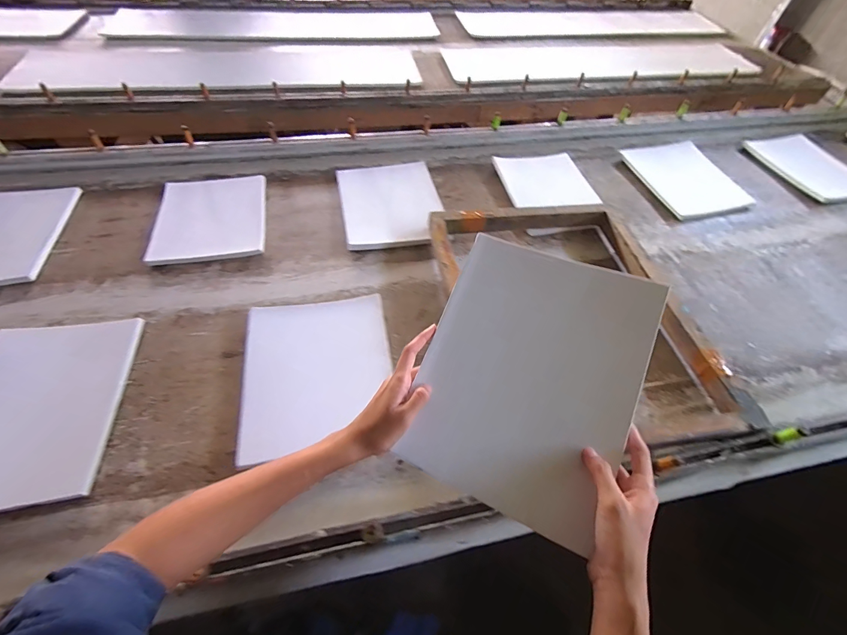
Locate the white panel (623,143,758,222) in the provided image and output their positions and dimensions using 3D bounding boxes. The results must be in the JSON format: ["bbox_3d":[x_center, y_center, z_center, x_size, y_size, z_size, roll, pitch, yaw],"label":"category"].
[{"bbox_3d":[0.655,-0.356,0.946,0.222,0.016,0.293,-10,54,-10],"label":"white panel"}]

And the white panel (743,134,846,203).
[{"bbox_3d":[1.029,-0.406,0.993,0.196,0.018,0.277,-12,54,-11],"label":"white panel"}]

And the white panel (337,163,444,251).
[{"bbox_3d":[-0.072,-0.255,0.834,0.212,0.018,0.279,-9,54,-9],"label":"white panel"}]

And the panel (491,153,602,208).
[{"bbox_3d":[0.294,-0.334,0.911,0.202,0.017,0.191,-6,53,-7],"label":"panel"}]

